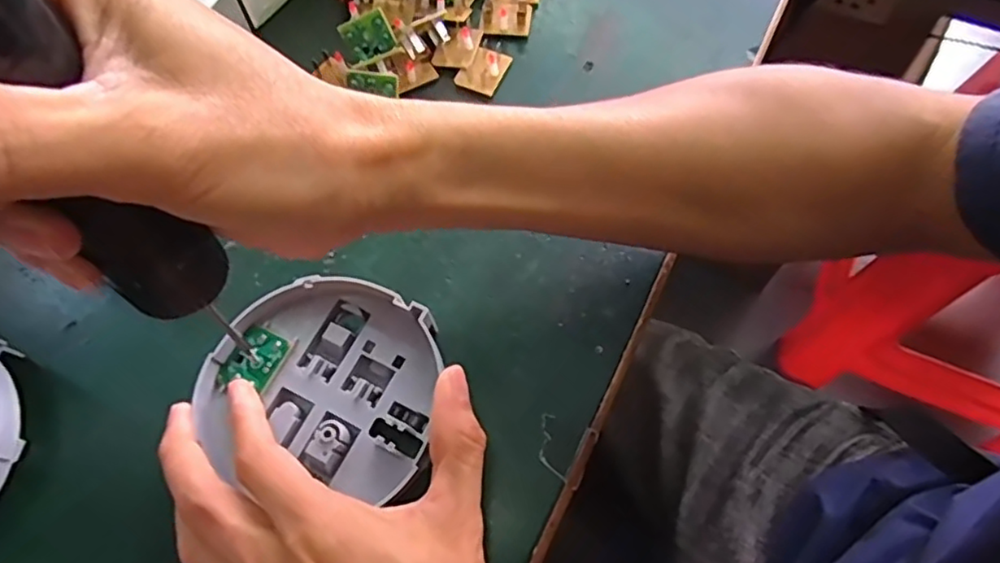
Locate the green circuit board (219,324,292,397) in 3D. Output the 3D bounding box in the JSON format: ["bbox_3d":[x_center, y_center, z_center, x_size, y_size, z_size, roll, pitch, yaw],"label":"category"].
[{"bbox_3d":[-0.109,0.035,0.282,0.024,0.005,0.027,23,68,13],"label":"green circuit board"}]

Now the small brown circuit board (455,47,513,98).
[{"bbox_3d":[-0.009,-0.121,0.360,0.023,0.008,0.030,32,81,4],"label":"small brown circuit board"}]

